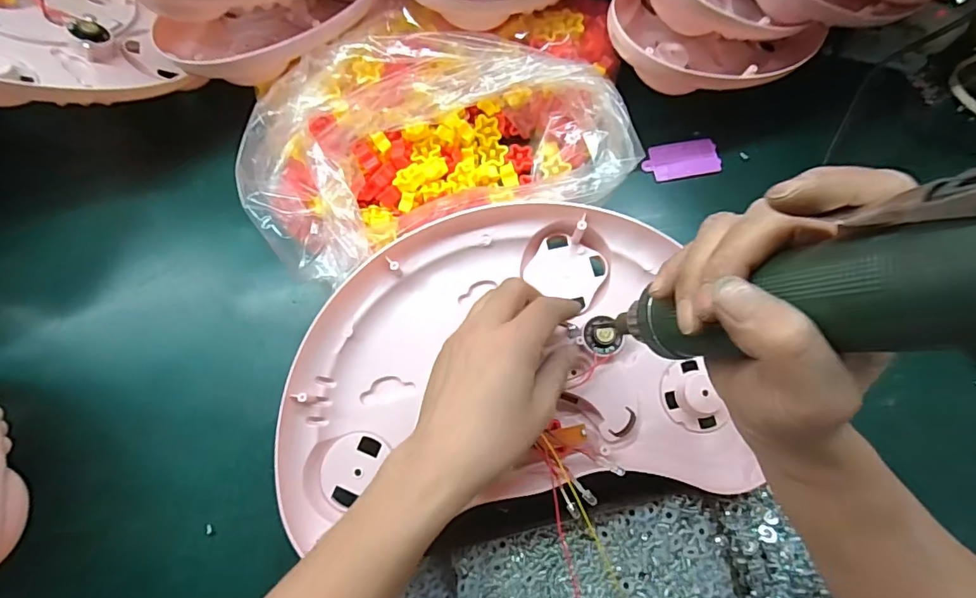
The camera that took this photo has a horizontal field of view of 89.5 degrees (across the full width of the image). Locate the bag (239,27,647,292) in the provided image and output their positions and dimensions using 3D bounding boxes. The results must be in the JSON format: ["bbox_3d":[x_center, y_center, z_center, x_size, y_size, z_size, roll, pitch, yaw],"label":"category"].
[{"bbox_3d":[-0.047,-0.134,0.405,0.281,0.071,0.190,-19,75,-5],"label":"bag"}]

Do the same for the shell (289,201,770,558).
[{"bbox_3d":[0.006,0.039,0.359,0.302,0.040,0.216,-9,75,-2],"label":"shell"}]

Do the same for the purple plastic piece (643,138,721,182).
[{"bbox_3d":[0.175,-0.126,0.448,0.066,0.007,0.034,-8,75,-2],"label":"purple plastic piece"}]

